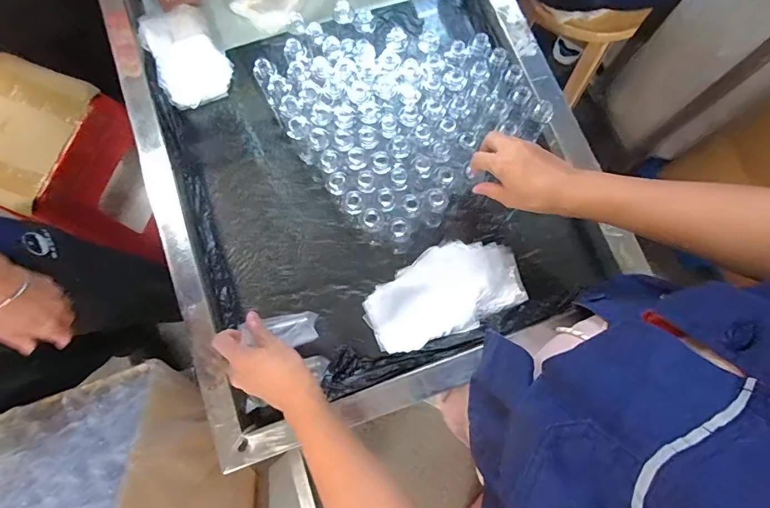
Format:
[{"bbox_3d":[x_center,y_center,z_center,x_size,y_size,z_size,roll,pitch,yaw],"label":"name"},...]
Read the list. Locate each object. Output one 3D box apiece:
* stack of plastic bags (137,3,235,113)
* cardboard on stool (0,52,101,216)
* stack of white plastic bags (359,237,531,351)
[{"bbox_3d":[-0.314,-0.316,0.666,0.104,0.027,0.165,-31,80,-5],"label":"stack of plastic bags"},{"bbox_3d":[-0.794,-0.269,0.884,0.290,0.040,0.301,23,80,5],"label":"cardboard on stool"},{"bbox_3d":[0.081,0.054,0.596,0.217,0.016,0.116,-26,80,-4],"label":"stack of white plastic bags"}]

